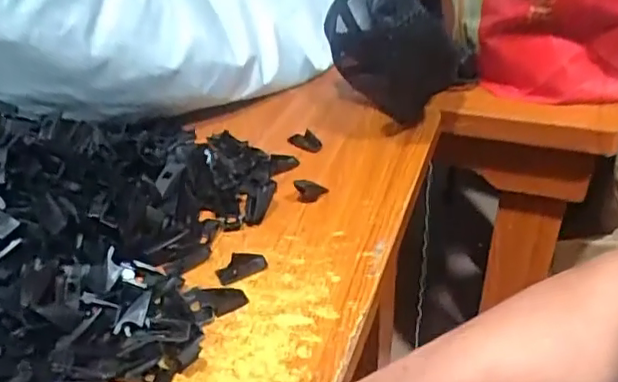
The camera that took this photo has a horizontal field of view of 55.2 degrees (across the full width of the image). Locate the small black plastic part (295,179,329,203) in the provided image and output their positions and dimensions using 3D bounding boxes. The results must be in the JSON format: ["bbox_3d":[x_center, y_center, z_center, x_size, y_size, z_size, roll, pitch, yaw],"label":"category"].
[{"bbox_3d":[0.002,-0.003,0.556,0.031,0.022,0.013,-6,36,-5],"label":"small black plastic part"}]

